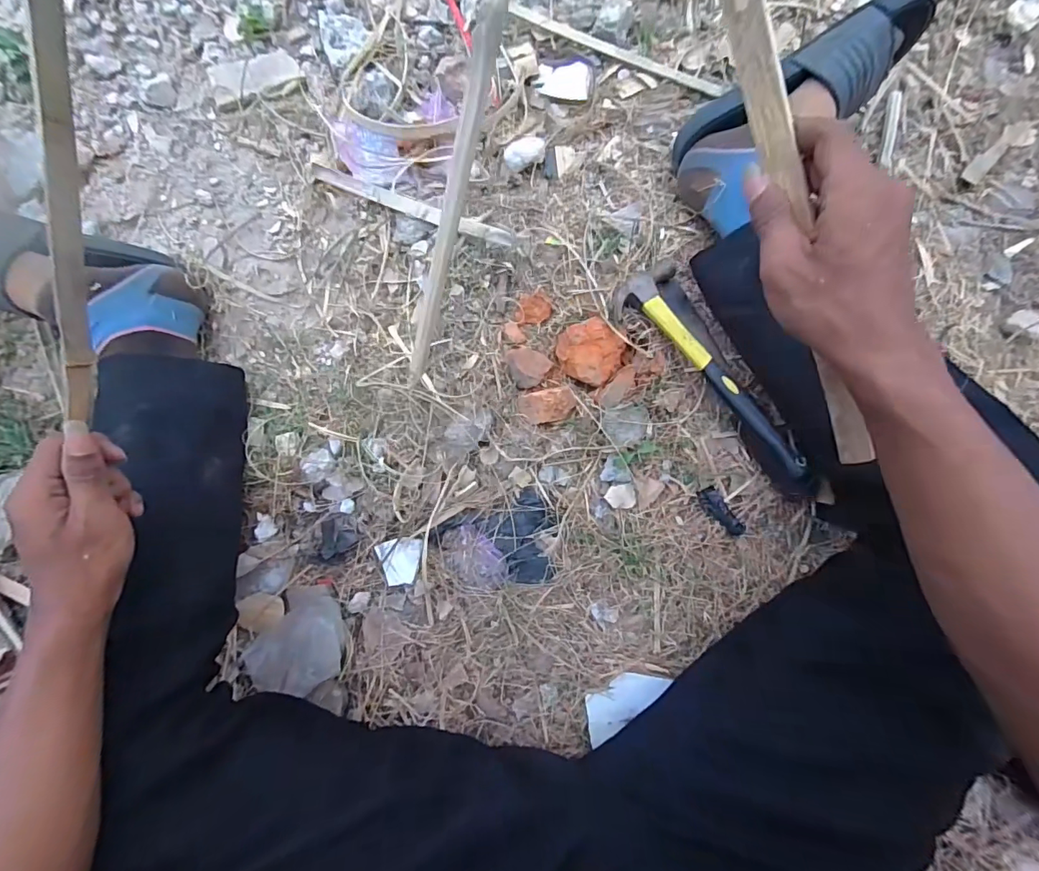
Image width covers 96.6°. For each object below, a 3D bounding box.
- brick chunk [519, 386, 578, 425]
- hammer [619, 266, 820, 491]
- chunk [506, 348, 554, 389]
[{"bbox_3d":[0.032,-0.033,0.510,0.064,0.017,0.035,-10,85,0],"label":"brick chunk"},{"bbox_3d":[0.194,-0.062,0.480,0.086,0.052,0.268,-28,85,-1],"label":"hammer"},{"bbox_3d":[0.011,-0.081,0.518,0.046,0.019,0.049,-28,85,-1],"label":"chunk"}]

